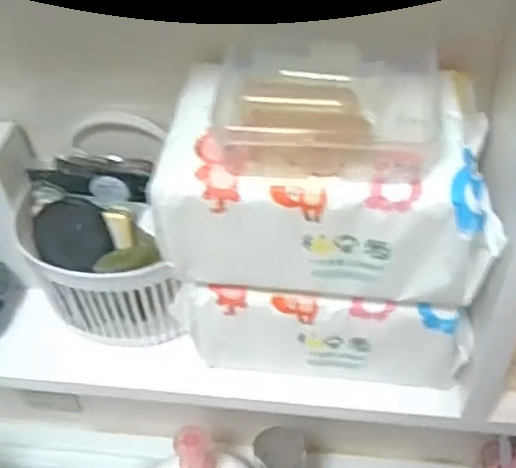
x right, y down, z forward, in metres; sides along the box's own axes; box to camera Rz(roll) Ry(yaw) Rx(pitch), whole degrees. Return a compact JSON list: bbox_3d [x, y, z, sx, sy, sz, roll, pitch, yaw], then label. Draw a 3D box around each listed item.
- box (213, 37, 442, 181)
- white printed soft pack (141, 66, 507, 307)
[{"bbox_3d":[0.034,-0.060,0.321,0.101,0.029,0.080,1,44,6],"label":"box"},{"bbox_3d":[0.036,-0.029,0.347,0.159,0.092,0.086,4,44,9],"label":"white printed soft pack"}]

